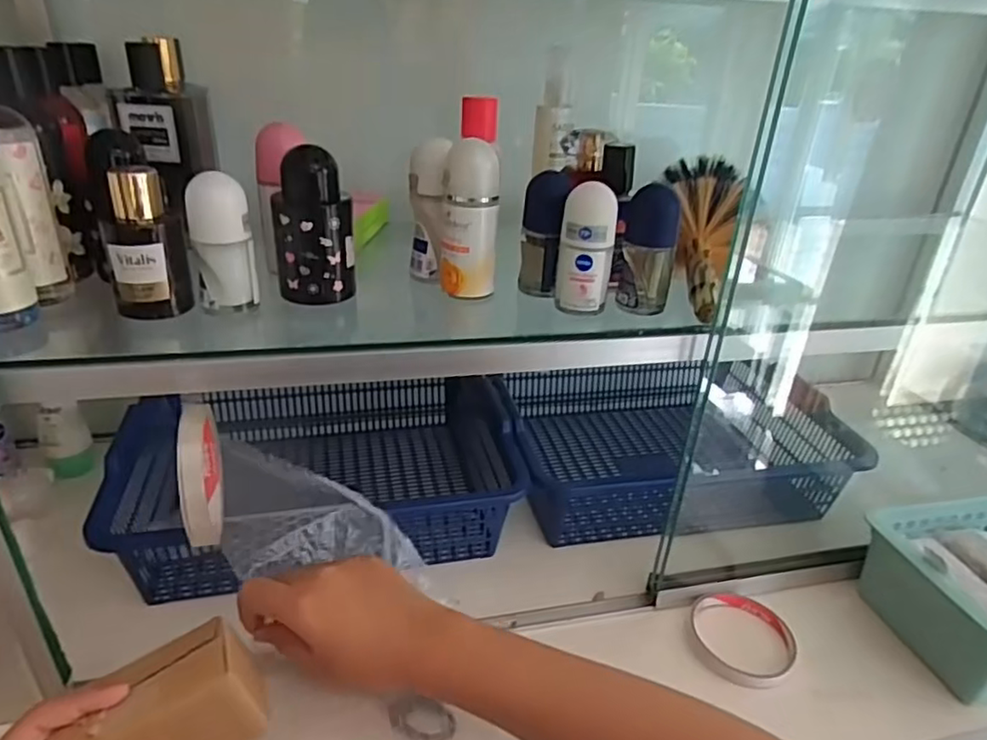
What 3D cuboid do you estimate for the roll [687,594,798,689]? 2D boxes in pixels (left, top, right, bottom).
[{"bbox_3d":[0.198,0.215,0.516,0.082,0.011,0.082,4,29,-2],"label":"roll"}]

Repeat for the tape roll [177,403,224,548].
[{"bbox_3d":[-0.182,0.062,0.401,0.013,0.085,0.090,-5,30,-17],"label":"tape roll"}]

